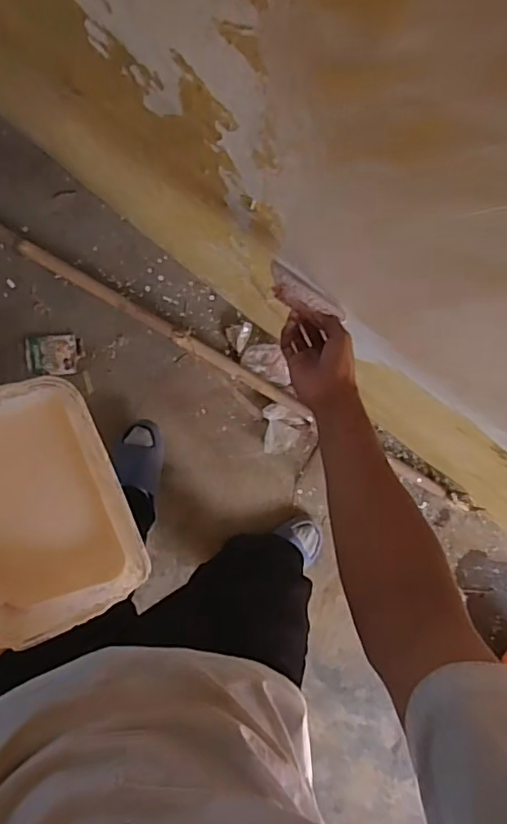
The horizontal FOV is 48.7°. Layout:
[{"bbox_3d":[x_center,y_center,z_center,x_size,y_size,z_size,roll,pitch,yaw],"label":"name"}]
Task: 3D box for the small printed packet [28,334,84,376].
[{"bbox_3d":[-0.484,-0.139,1.359,0.131,0.014,0.095,-2,91,-4],"label":"small printed packet"}]

